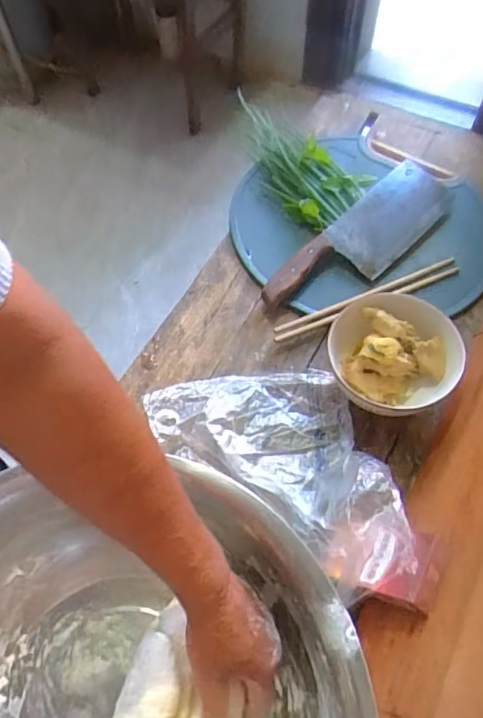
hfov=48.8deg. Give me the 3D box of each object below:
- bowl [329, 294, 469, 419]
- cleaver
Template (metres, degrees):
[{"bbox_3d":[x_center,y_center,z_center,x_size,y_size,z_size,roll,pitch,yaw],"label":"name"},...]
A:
[{"bbox_3d":[0.159,0.001,0.580,0.135,0.064,0.128,-1,60,1],"label":"bowl"},{"bbox_3d":[0.160,-0.151,0.693,0.300,0.030,0.089,-41,67,-19],"label":"cleaver"}]

